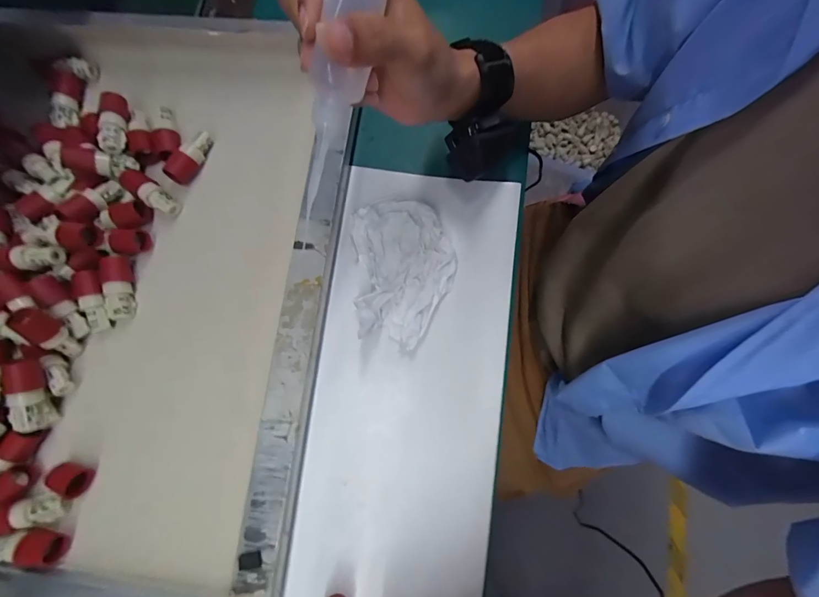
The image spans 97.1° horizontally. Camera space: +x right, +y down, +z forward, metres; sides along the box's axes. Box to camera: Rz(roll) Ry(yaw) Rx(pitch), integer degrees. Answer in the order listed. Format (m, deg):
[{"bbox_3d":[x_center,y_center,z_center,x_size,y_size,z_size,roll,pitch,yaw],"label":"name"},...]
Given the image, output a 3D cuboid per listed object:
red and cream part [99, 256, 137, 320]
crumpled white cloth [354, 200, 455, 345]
[{"bbox_3d":[-0.251,-0.009,0.314,0.018,0.020,0.053,-9,79,-1],"label":"red and cream part"},{"bbox_3d":[-0.004,-0.026,0.318,0.086,0.033,0.124,-4,79,0],"label":"crumpled white cloth"}]

